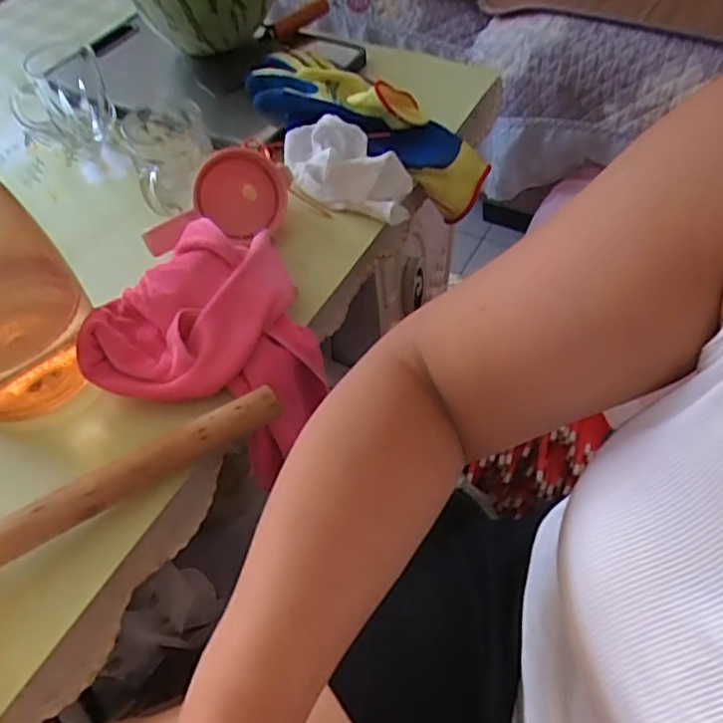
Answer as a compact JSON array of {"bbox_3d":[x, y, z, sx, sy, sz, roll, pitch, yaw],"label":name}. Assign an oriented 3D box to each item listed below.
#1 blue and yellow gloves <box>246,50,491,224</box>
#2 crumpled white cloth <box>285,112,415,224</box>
[{"bbox_3d":[0.001,-0.265,0.710,0.296,0.087,0.129,32,60,8],"label":"blue and yellow gloves"},{"bbox_3d":[-0.021,-0.199,0.652,0.153,0.061,0.074,21,57,19],"label":"crumpled white cloth"}]

